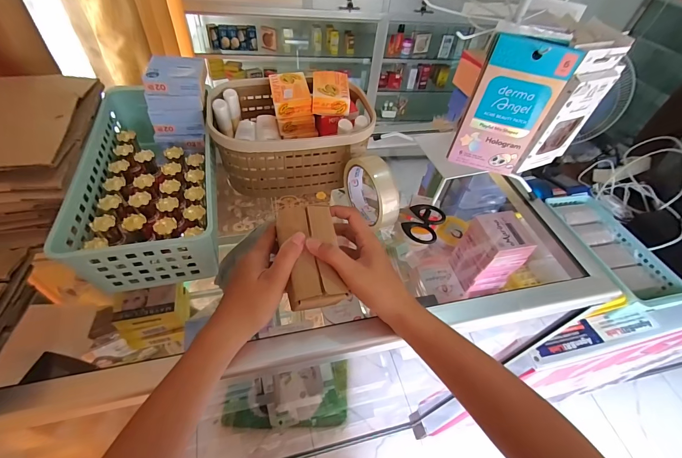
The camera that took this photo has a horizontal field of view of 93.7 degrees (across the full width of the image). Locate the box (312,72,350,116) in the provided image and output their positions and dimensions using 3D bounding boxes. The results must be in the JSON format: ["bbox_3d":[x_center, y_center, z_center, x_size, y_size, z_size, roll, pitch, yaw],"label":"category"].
[{"bbox_3d":[-0.015,-0.197,0.461,0.051,0.031,0.068,0,49,-7],"label":"box"}]

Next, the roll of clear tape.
[{"bbox_3d":[0.040,-0.051,0.417,0.029,0.092,0.087,-23,55,-25],"label":"roll of clear tape"}]

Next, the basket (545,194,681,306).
[{"bbox_3d":[0.589,0.035,0.730,0.146,0.072,0.325,-5,50,-11],"label":"basket"}]

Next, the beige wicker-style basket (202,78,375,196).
[{"bbox_3d":[-0.071,-0.137,0.467,0.211,0.094,0.150,-7,50,-13],"label":"beige wicker-style basket"}]

